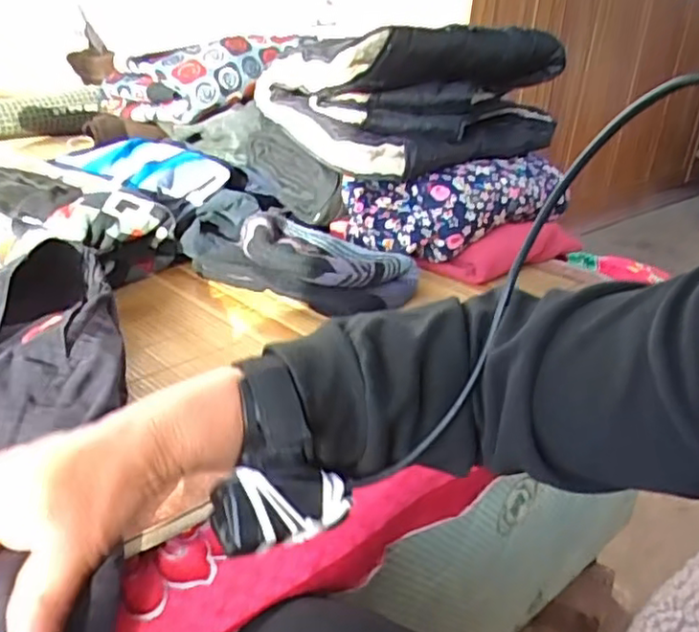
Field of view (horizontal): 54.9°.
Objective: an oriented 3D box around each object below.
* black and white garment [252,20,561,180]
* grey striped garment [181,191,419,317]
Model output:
[{"bbox_3d":[0.090,-0.304,0.905,0.231,0.155,0.353,23,31,36],"label":"black and white garment"},{"bbox_3d":[-0.073,-0.075,0.780,0.306,0.061,0.150,19,29,29],"label":"grey striped garment"}]

